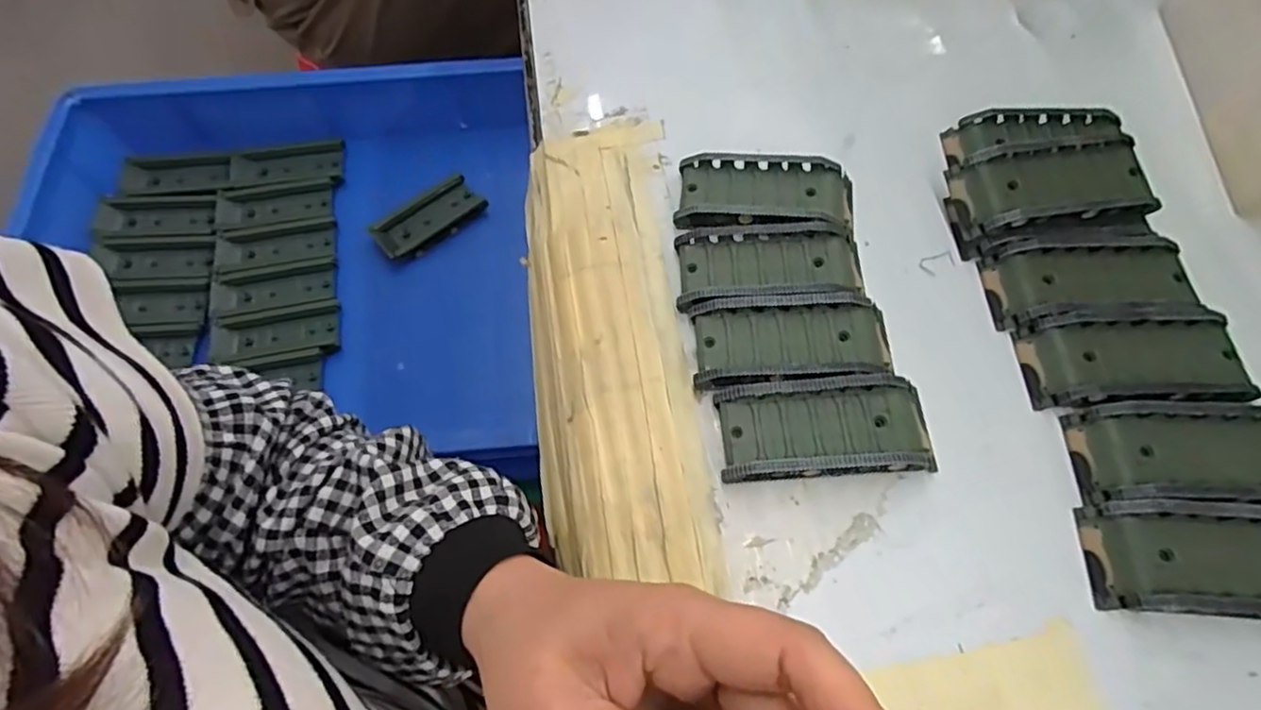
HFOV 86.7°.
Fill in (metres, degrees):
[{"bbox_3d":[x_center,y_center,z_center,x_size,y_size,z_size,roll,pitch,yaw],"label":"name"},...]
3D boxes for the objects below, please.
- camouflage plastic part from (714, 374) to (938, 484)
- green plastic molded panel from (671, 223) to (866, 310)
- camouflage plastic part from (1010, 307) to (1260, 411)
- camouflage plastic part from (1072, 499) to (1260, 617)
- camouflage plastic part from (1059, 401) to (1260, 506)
[{"bbox_3d":[0.091,0.035,0.311,0.096,0.020,0.043,-3,63,2],"label":"camouflage plastic part"},{"bbox_3d":[0.073,-0.047,0.352,0.095,0.017,0.046,-3,63,2],"label":"green plastic molded panel"},{"bbox_3d":[0.240,0.003,0.320,0.094,0.020,0.046,-1,63,3],"label":"camouflage plastic part"},{"bbox_3d":[0.243,0.085,0.277,0.094,0.019,0.043,3,63,5],"label":"camouflage plastic part"},{"bbox_3d":[0.251,0.045,0.298,0.095,0.019,0.044,1,63,4],"label":"camouflage plastic part"}]

